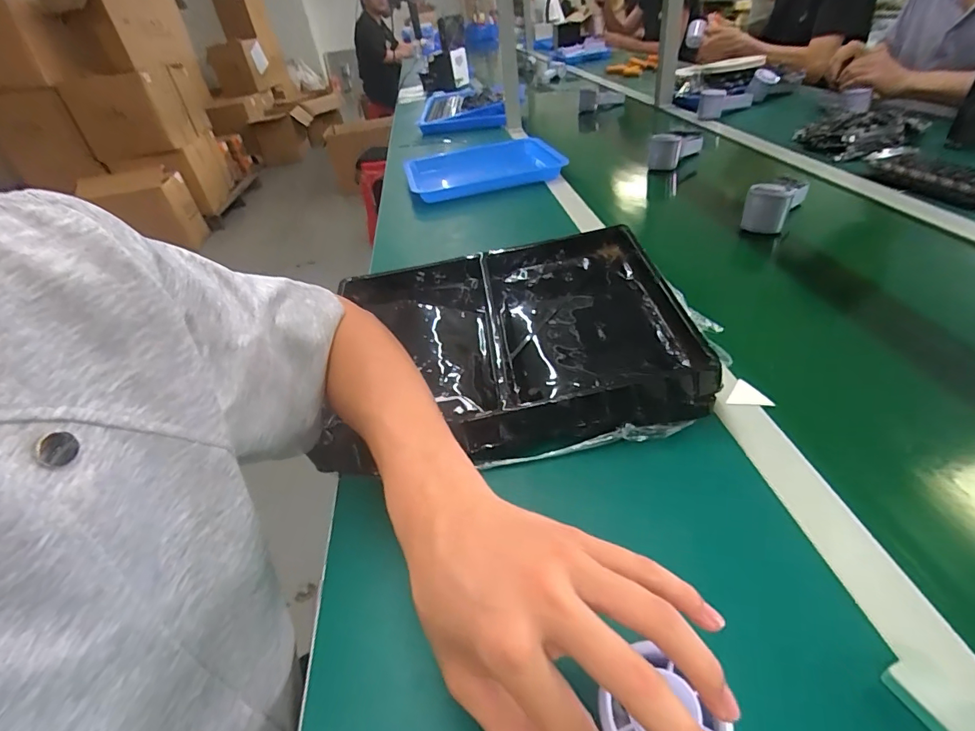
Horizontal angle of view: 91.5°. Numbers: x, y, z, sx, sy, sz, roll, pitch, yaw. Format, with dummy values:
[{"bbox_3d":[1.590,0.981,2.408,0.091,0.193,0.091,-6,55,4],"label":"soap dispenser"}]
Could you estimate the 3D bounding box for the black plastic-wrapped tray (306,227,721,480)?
[{"bbox_3d":[0.031,-0.033,0.508,0.349,0.059,0.313,-5,39,5],"label":"black plastic-wrapped tray"}]

